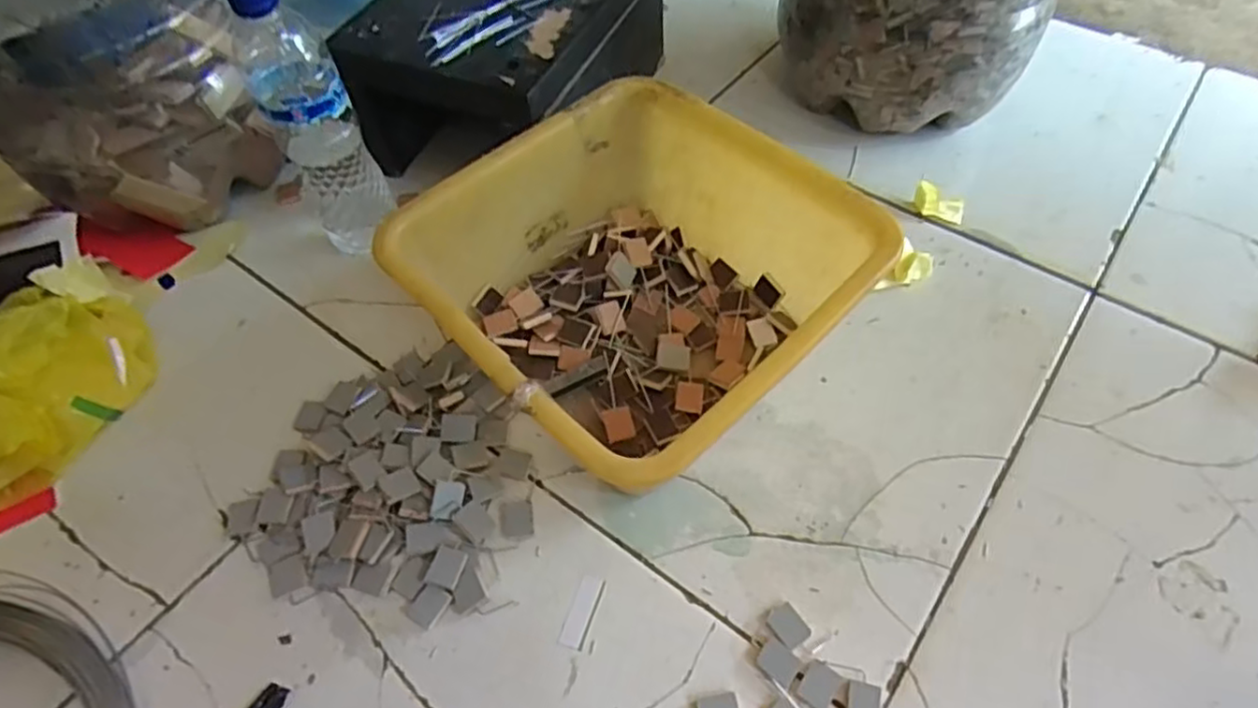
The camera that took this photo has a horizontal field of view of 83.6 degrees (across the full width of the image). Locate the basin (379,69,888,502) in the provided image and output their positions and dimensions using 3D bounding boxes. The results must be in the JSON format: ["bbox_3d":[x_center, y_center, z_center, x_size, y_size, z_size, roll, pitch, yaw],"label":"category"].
[{"bbox_3d":[0.006,-0.042,0.512,0.262,0.128,0.264,-39,62,-23],"label":"basin"}]

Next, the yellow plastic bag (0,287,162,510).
[{"bbox_3d":[-0.426,0.025,0.503,0.073,0.094,0.181,9,56,8],"label":"yellow plastic bag"}]

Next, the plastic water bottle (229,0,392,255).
[{"bbox_3d":[-0.245,-0.177,0.553,0.063,0.219,0.059,-25,58,-13],"label":"plastic water bottle"}]

